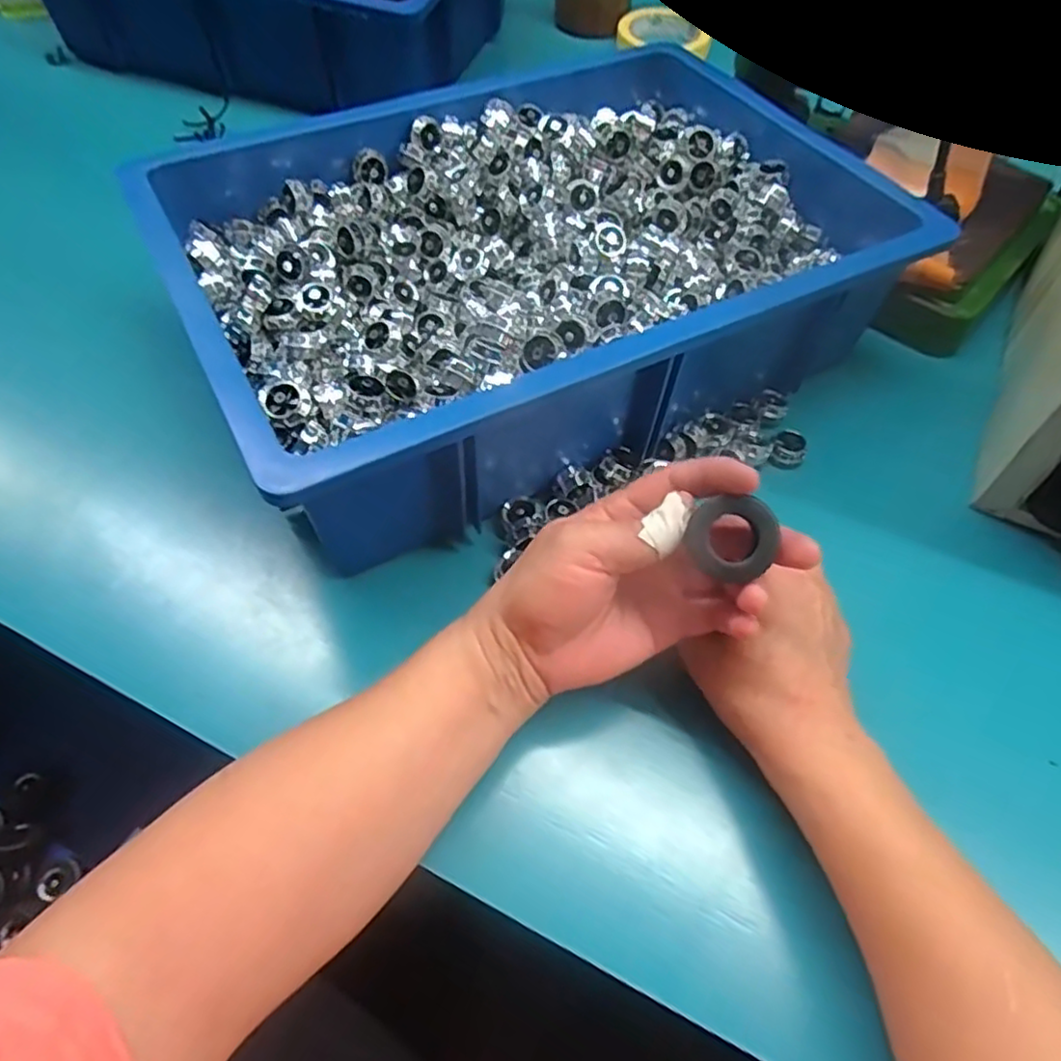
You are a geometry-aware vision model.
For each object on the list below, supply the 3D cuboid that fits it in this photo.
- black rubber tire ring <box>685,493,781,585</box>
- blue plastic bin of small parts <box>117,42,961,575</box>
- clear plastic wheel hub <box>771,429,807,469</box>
[{"bbox_3d":[0.085,0.002,0.289,0.034,0.007,0.034,0,89,18],"label":"black rubber tire ring"},{"bbox_3d":[0.014,-0.191,0.465,0.447,0.111,0.304,-25,61,-16],"label":"blue plastic bin of small parts"},{"bbox_3d":[0.168,-0.052,0.446,0.020,0.014,0.022,0,58,-1],"label":"clear plastic wheel hub"}]

